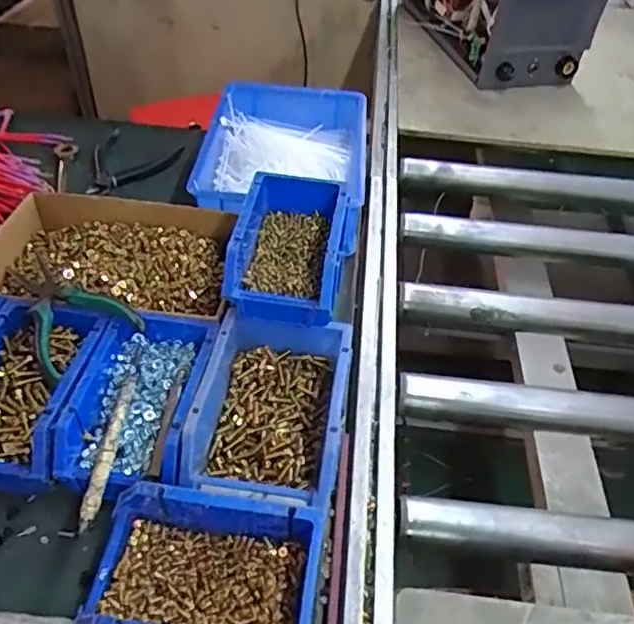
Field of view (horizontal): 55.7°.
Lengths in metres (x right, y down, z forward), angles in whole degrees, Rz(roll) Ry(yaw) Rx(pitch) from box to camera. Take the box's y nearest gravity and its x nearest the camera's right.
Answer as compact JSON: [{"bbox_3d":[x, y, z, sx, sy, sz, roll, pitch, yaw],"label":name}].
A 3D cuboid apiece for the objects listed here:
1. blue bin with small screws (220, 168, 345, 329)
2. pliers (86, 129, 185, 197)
[{"bbox_3d":[-0.026,-0.069,0.598,0.102,0.061,0.167,7,46,2],"label":"blue bin with small screws"},{"bbox_3d":[-0.281,-0.219,0.862,0.108,0.018,0.147,36,54,26],"label":"pliers"}]

